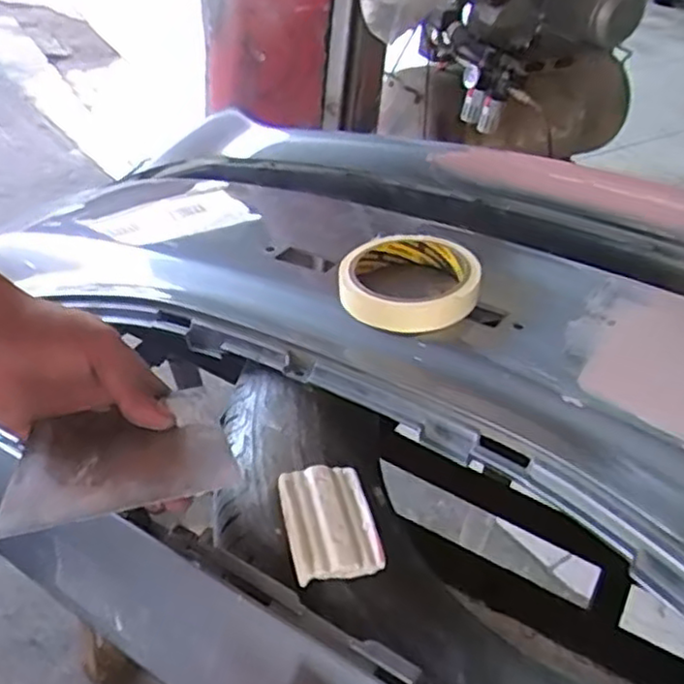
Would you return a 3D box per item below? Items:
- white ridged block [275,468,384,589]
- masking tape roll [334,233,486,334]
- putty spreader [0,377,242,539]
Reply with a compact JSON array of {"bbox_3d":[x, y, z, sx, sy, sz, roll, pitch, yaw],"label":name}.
[{"bbox_3d":[-0.007,0.099,0.397,0.050,0.012,0.068,-5,43,-13],"label":"white ridged block"},{"bbox_3d":[0.046,-0.042,0.486,0.093,0.028,0.091,-3,43,-11],"label":"masking tape roll"},{"bbox_3d":[-0.121,0.062,0.390,0.123,0.008,0.086,-13,35,-12],"label":"putty spreader"}]

